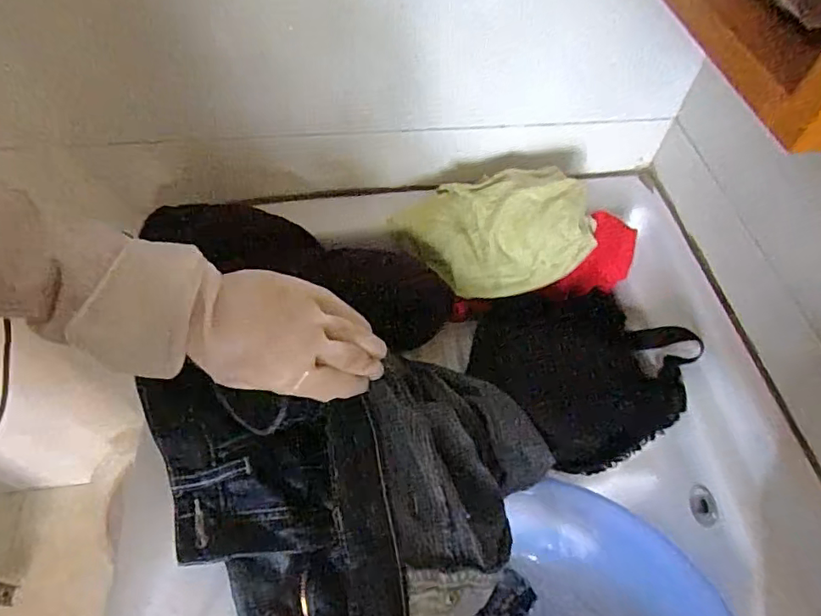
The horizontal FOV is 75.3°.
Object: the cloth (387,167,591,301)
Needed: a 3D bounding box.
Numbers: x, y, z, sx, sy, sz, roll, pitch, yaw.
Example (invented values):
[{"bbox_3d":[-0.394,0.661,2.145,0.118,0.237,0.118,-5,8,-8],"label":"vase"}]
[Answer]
[{"bbox_3d":[0.077,-0.073,0.524,0.184,0.092,0.090,-3,55,-4],"label":"cloth"}]

